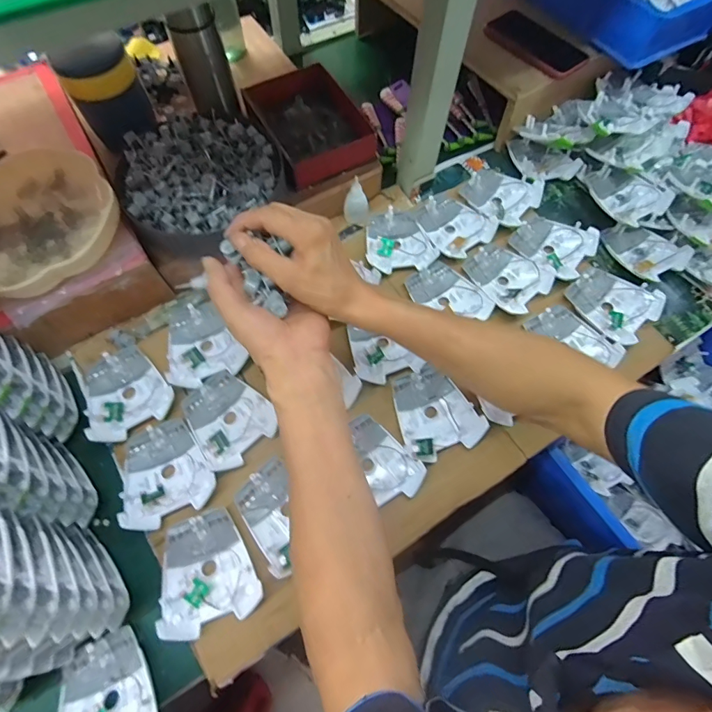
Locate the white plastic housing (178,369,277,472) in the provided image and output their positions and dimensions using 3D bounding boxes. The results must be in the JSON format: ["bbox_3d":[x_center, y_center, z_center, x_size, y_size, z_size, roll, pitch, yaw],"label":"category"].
[{"bbox_3d":[-0.155,0.073,0.488,0.091,0.018,0.110,-36,74,-14],"label":"white plastic housing"}]

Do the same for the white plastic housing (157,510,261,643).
[{"bbox_3d":[-0.158,0.224,0.422,0.095,0.018,0.108,-18,70,-8],"label":"white plastic housing"}]

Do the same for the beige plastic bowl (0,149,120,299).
[{"bbox_3d":[-0.393,-0.166,0.482,0.192,0.034,0.208,-34,73,-15],"label":"beige plastic bowl"}]

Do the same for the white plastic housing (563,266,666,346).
[{"bbox_3d":[0.358,-0.076,0.558,0.097,0.020,0.108,-39,70,-10],"label":"white plastic housing"}]

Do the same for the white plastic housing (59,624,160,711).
[{"bbox_3d":[-0.246,0.334,0.382,0.103,0.029,0.108,-23,71,-10],"label":"white plastic housing"}]

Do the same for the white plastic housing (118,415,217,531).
[{"bbox_3d":[-0.220,0.130,0.456,0.096,0.017,0.108,-24,71,-10],"label":"white plastic housing"}]

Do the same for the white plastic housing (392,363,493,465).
[{"bbox_3d":[0.094,0.068,0.493,0.093,0.022,0.107,-22,71,-10],"label":"white plastic housing"}]

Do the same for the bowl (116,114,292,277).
[{"bbox_3d":[-0.207,-0.230,0.540,0.200,0.058,0.213,37,71,12],"label":"bowl"}]

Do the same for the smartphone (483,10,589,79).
[{"bbox_3d":[0.292,-0.503,0.644,0.090,0.014,0.164,-34,73,-15],"label":"smartphone"}]

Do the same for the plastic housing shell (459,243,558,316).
[{"bbox_3d":[0.213,-0.113,0.572,0.089,0.019,0.108,-36,74,-14],"label":"plastic housing shell"}]

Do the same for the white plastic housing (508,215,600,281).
[{"bbox_3d":[0.290,-0.164,0.592,0.106,0.029,0.093,40,73,13],"label":"white plastic housing"}]

